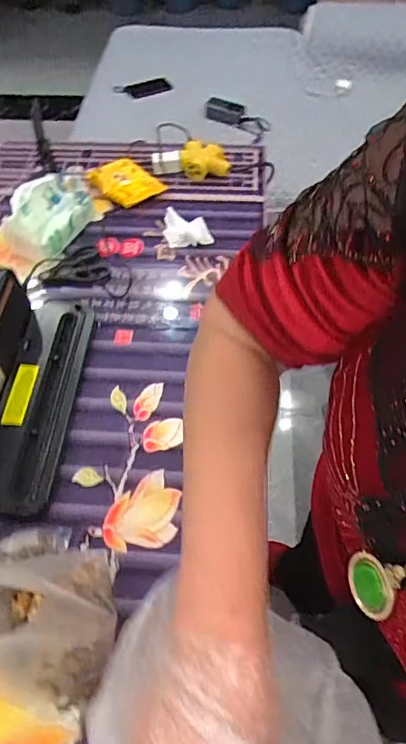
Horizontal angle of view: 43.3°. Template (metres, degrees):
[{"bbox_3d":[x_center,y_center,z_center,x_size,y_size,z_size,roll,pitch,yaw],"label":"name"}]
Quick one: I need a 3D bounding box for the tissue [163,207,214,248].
[{"bbox_3d":[-0.028,-0.272,0.962,0.088,0.027,0.078,-1,57,-1],"label":"tissue"}]

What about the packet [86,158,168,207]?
[{"bbox_3d":[-0.160,-0.387,1.051,0.150,0.027,0.106,38,64,21],"label":"packet"}]

